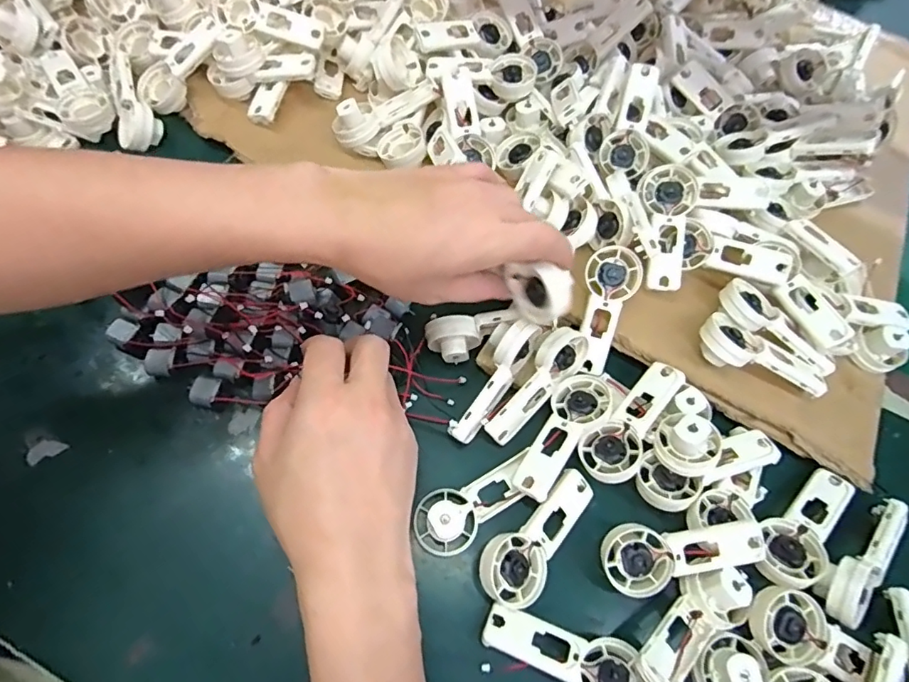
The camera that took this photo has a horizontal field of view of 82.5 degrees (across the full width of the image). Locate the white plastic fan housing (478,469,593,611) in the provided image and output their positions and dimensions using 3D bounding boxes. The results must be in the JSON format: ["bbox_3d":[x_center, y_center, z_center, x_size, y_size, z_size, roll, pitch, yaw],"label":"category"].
[{"bbox_3d":[0.053,0.119,0.320,0.039,0.024,0.092,39,67,14],"label":"white plastic fan housing"}]

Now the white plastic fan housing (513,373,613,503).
[{"bbox_3d":[0.072,0.060,0.345,0.034,0.012,0.097,36,66,13],"label":"white plastic fan housing"}]

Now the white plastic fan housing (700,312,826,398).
[{"bbox_3d":[0.217,0.016,0.370,0.091,0.028,0.033,31,65,10],"label":"white plastic fan housing"}]

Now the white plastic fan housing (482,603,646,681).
[{"bbox_3d":[0.061,0.182,0.293,0.091,0.024,0.039,17,63,3],"label":"white plastic fan housing"}]

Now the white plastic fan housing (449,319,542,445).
[{"bbox_3d":[0.025,0.026,0.354,0.027,0.029,0.091,31,85,11],"label":"white plastic fan housing"}]

